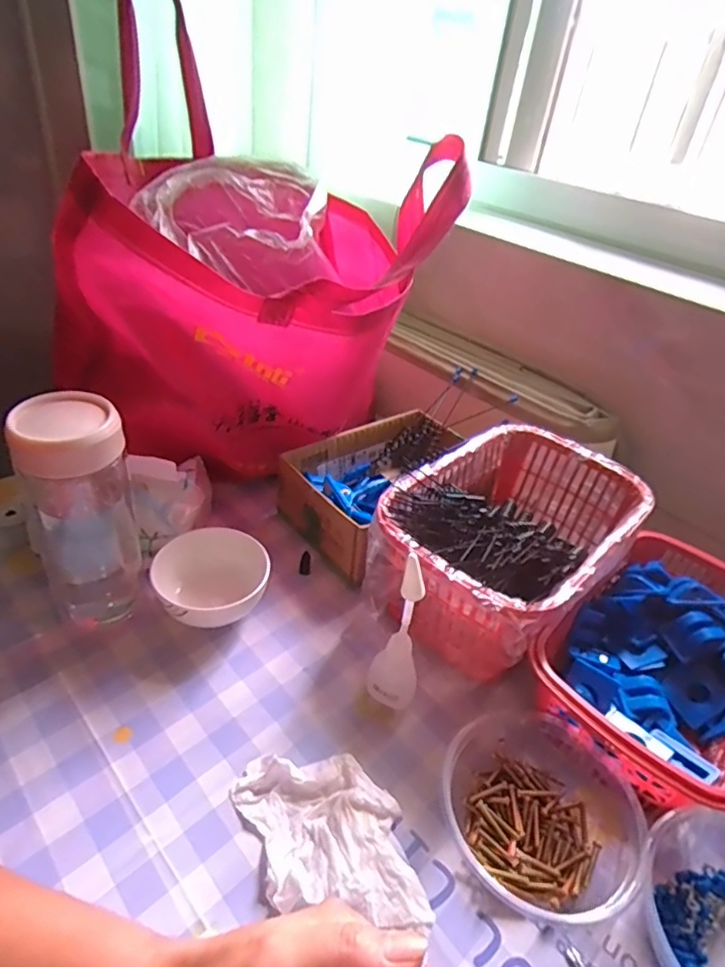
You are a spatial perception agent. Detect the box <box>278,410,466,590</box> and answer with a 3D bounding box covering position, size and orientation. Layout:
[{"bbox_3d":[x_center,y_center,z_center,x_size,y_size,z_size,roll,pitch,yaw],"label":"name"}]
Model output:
[{"bbox_3d":[0.026,0.009,0.561,0.189,0.077,0.138,-22,46,-34],"label":"box"}]

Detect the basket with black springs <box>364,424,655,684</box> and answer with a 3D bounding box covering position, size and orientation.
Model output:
[{"bbox_3d":[0.120,0.058,0.483,0.152,0.115,0.224,33,43,30],"label":"basket with black springs"}]

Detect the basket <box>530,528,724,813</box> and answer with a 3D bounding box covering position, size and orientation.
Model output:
[{"bbox_3d":[0.224,0.138,0.420,0.205,0.076,0.138,-27,48,-37],"label":"basket"}]

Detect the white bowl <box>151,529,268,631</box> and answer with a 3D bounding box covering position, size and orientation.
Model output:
[{"bbox_3d":[-0.122,0.082,0.459,0.084,0.052,0.082,5,36,-4],"label":"white bowl"}]

